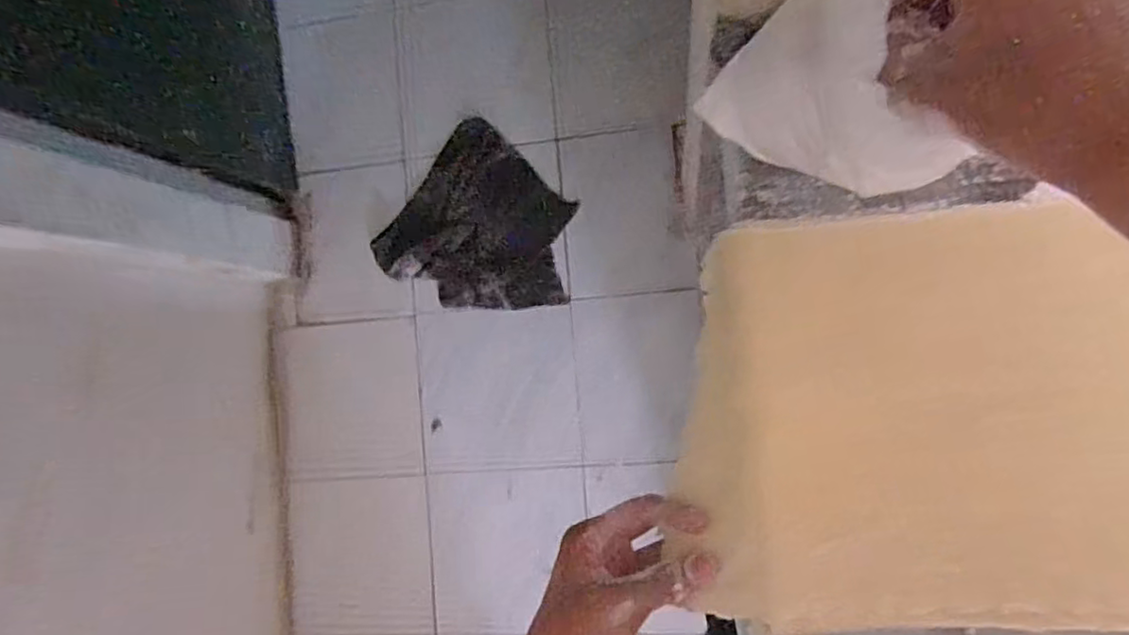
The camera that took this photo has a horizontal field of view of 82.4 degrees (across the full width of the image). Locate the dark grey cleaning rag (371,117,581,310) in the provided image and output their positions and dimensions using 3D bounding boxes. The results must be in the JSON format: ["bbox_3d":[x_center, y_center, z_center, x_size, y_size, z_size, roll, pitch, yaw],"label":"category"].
[{"bbox_3d":[-0.145,-0.161,1.242,0.356,0.038,0.325,36,94,9],"label":"dark grey cleaning rag"}]

